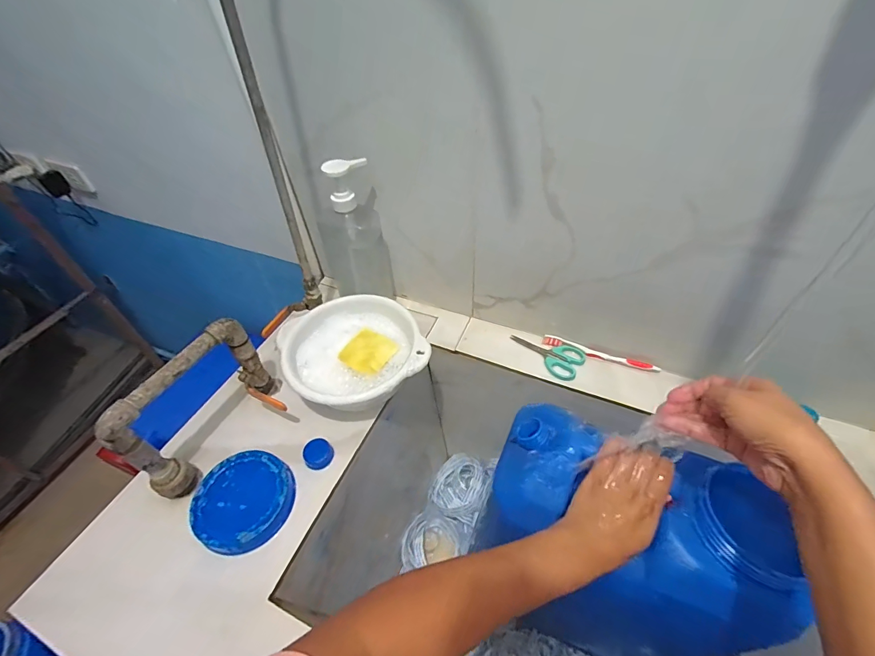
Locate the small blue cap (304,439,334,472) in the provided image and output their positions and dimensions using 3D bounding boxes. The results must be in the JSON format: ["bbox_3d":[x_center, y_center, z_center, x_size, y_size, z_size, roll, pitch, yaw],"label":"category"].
[{"bbox_3d":[-0.167,0.176,0.547,0.039,0.021,0.036,-2,48,2],"label":"small blue cap"}]

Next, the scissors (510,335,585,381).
[{"bbox_3d":[0.178,0.039,0.647,0.121,0.012,0.060,29,56,26],"label":"scissors"}]

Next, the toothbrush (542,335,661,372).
[{"bbox_3d":[0.262,0.043,0.637,0.177,0.019,0.018,20,52,20],"label":"toothbrush"}]

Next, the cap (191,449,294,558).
[{"bbox_3d":[-0.249,0.221,0.505,0.117,0.028,0.115,-2,48,2],"label":"cap"}]

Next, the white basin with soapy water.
[{"bbox_3d":[-0.130,0.045,0.620,0.194,0.087,0.211,-25,51,-17],"label":"white basin with soapy water"}]

